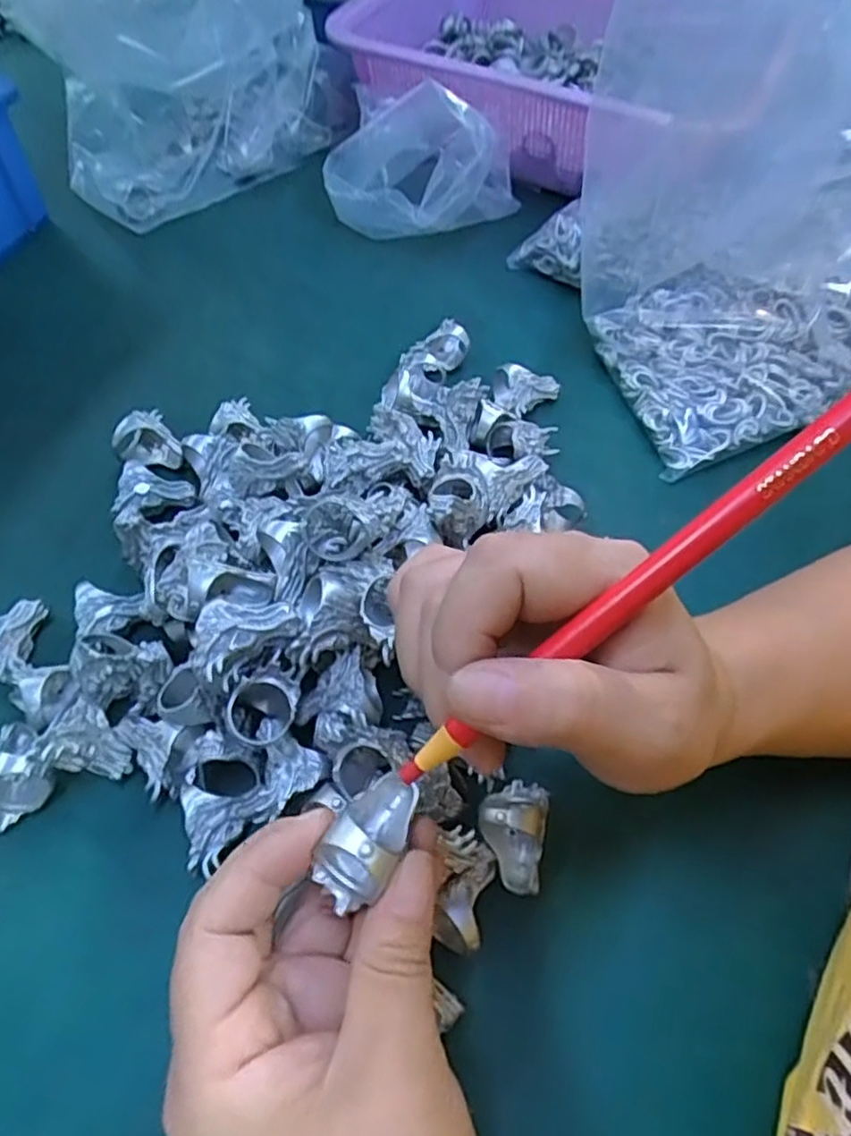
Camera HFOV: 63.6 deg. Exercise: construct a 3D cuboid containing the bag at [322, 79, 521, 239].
[{"bbox_3d":[-0.003,-0.277,0.463,0.117,0.085,0.086,21,60,12],"label":"bag"}]

